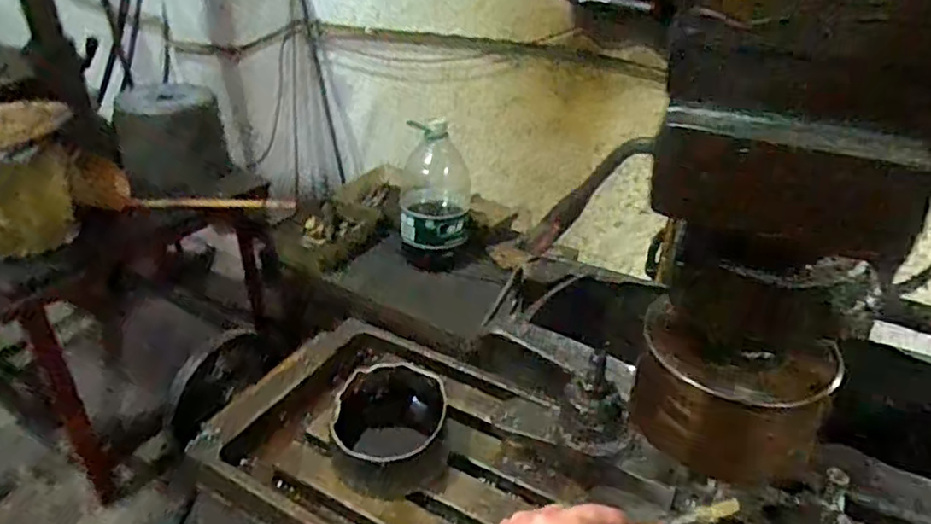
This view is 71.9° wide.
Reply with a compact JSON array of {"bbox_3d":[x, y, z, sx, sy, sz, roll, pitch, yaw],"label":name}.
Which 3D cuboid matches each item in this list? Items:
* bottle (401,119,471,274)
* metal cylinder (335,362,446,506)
[{"bbox_3d":[-0.077,-0.167,1.629,0.175,0.366,0.176,0,33,-2],"label":"bottle"},{"bbox_3d":[-0.070,0.152,0.587,0.104,0.054,0.110,0,33,-2],"label":"metal cylinder"}]

